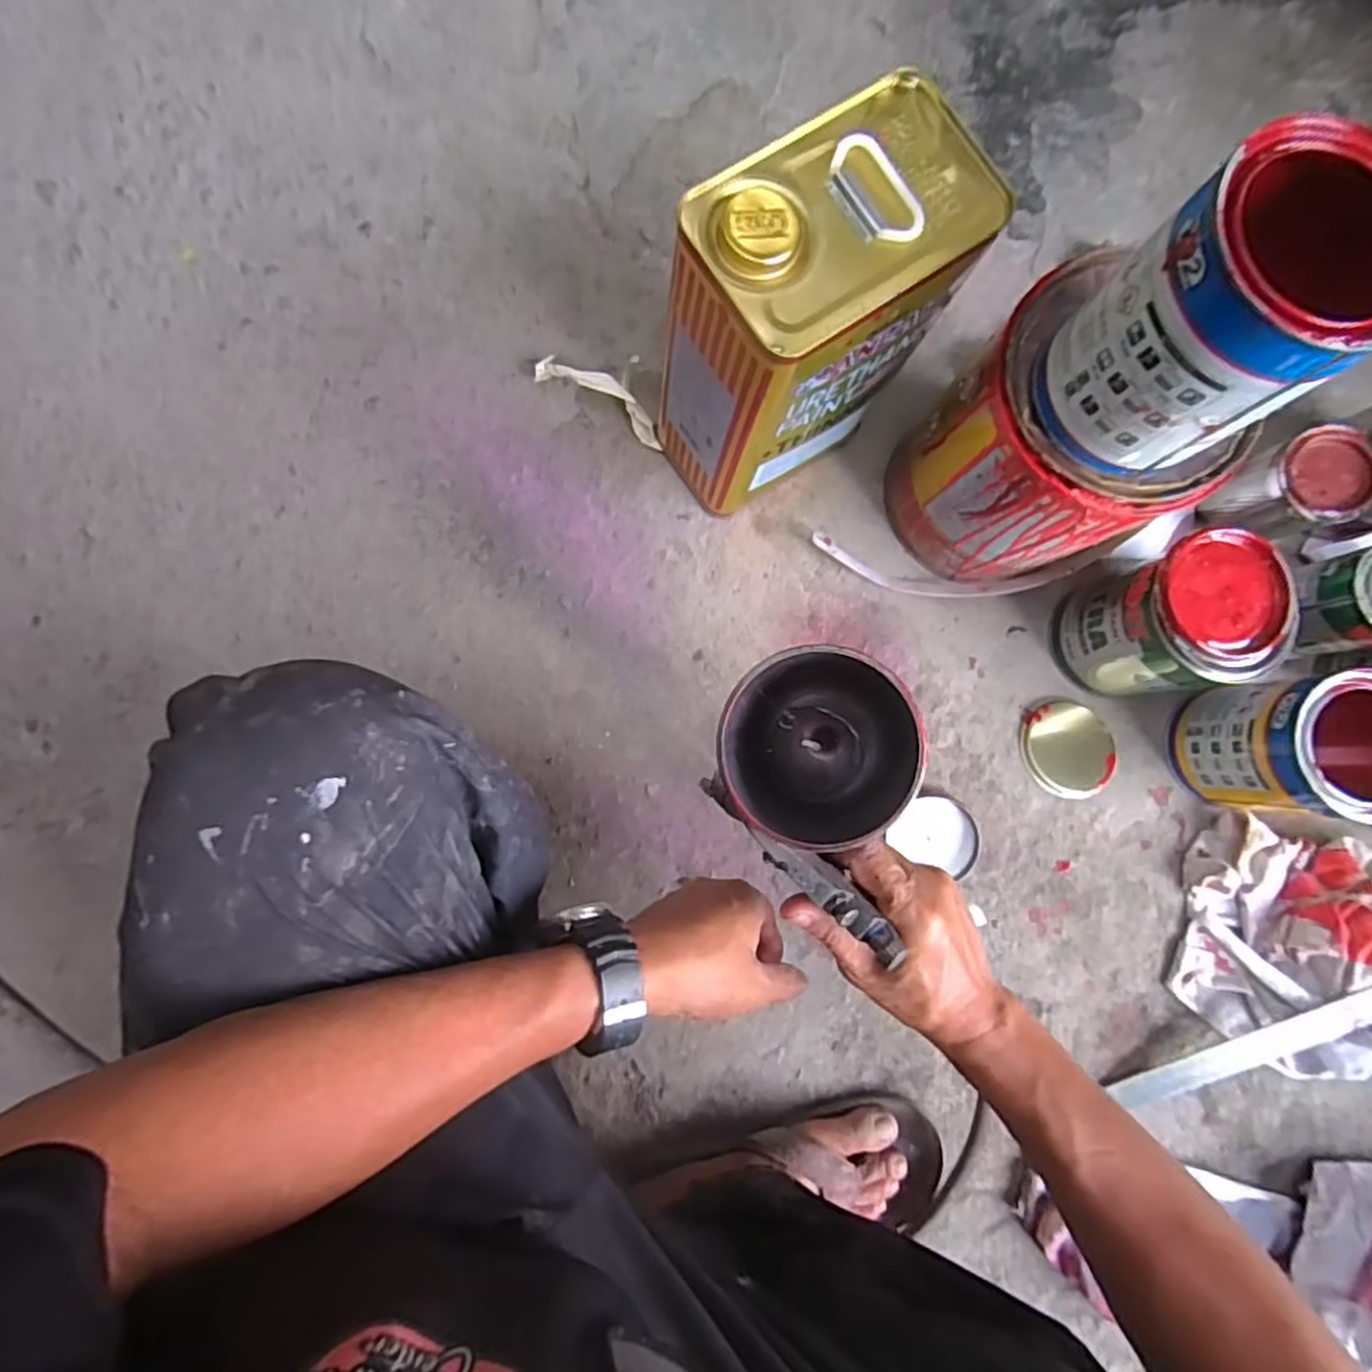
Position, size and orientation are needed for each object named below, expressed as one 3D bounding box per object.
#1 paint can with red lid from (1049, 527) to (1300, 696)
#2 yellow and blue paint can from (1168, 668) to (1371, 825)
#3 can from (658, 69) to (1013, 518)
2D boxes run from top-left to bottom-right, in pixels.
[{"bbox_3d":[0.374,-0.051,0.549,0.107,0.137,0.105,0,85,0],"label":"paint can with red lid"},{"bbox_3d":[0.478,0.047,0.542,0.107,0.117,0.104,0,85,0],"label":"yellow and blue paint can"},{"bbox_3d":[0.077,-0.236,0.489,0.177,0.251,0.108,-37,86,-3],"label":"can"}]

